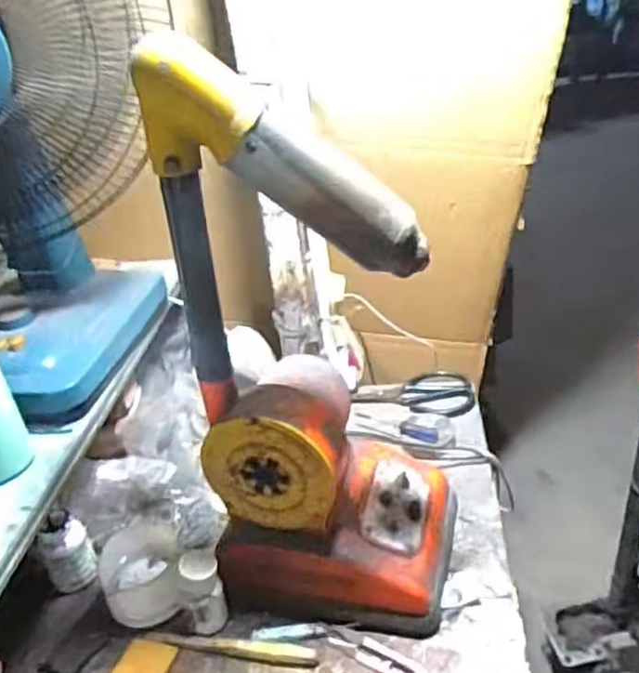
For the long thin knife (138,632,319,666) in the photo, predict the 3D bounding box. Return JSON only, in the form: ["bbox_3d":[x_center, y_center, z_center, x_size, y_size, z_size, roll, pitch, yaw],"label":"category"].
[{"bbox_3d":[-0.091,0.303,0.634,0.180,0.006,0.021,2,32,14],"label":"long thin knife"}]

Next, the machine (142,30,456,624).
[{"bbox_3d":[0.002,0.023,0.584,0.225,0.502,0.174,1,32,13],"label":"machine"}]

